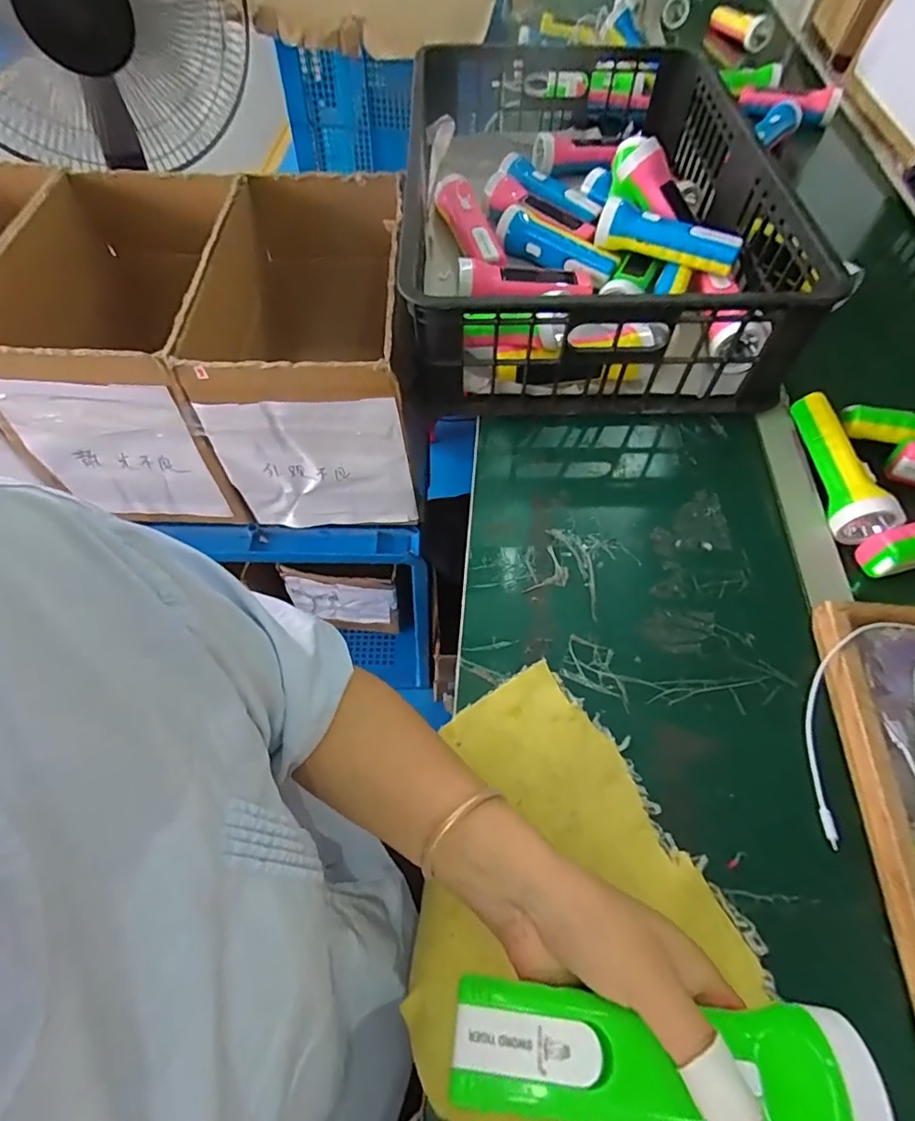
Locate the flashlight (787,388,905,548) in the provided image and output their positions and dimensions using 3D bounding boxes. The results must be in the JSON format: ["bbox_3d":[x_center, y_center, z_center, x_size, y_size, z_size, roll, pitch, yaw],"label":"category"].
[{"bbox_3d":[0.363,-0.099,0.517,0.048,0.045,0.167,-3,59,-2],"label":"flashlight"}]

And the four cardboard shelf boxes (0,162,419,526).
[{"bbox_3d":[-0.506,-0.270,0.688,0.886,0.271,0.374,0,60,-3],"label":"four cardboard shelf boxes"}]

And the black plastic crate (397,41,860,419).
[{"bbox_3d":[0.155,-0.461,0.678,0.387,0.140,0.640,2,60,-1],"label":"black plastic crate"}]

